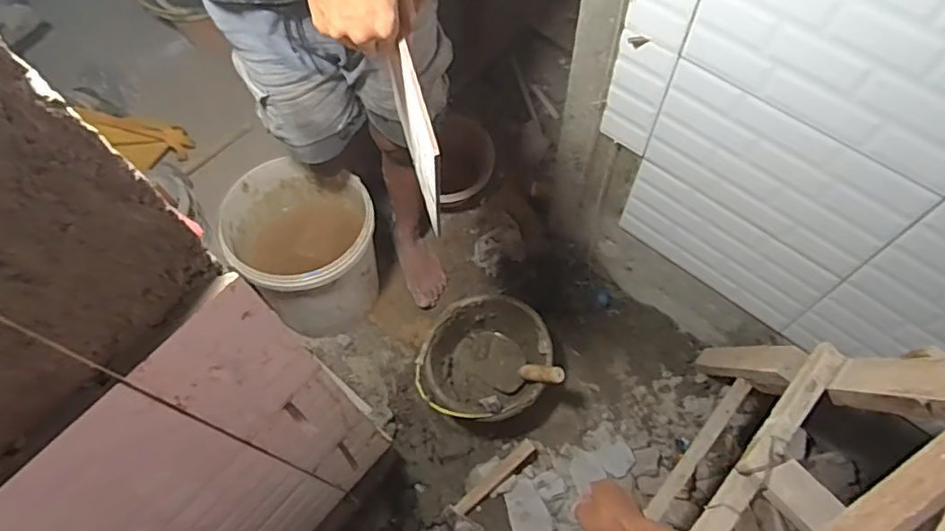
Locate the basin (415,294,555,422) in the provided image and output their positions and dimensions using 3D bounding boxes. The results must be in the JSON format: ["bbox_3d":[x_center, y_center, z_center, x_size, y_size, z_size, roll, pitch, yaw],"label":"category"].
[{"bbox_3d":[0.032,0.239,1.362,0.272,0.195,0.298,-1,62,2],"label":"basin"}]

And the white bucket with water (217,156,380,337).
[{"bbox_3d":[-0.368,-0.031,1.363,0.321,0.325,0.295,-1,62,2],"label":"white bucket with water"}]

